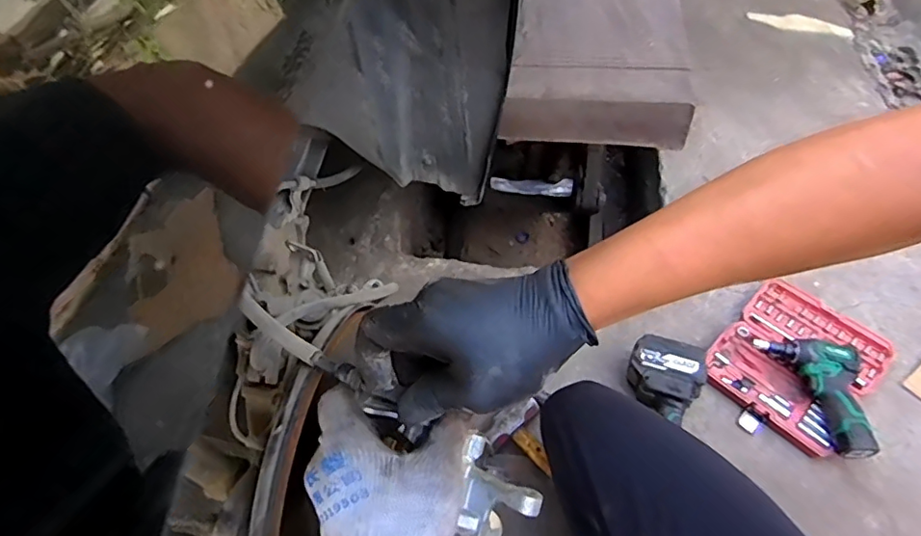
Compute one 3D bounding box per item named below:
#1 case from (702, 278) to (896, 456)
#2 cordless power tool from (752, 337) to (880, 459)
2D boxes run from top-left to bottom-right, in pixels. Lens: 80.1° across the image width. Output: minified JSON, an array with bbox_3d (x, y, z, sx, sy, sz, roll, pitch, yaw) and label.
[{"bbox_3d":[0.649,0.163,1.038,0.255,0.046,0.321,38,59,26],"label":"case"},{"bbox_3d":[0.650,0.209,0.966,0.117,0.077,0.239,-15,52,-11],"label":"cordless power tool"}]

